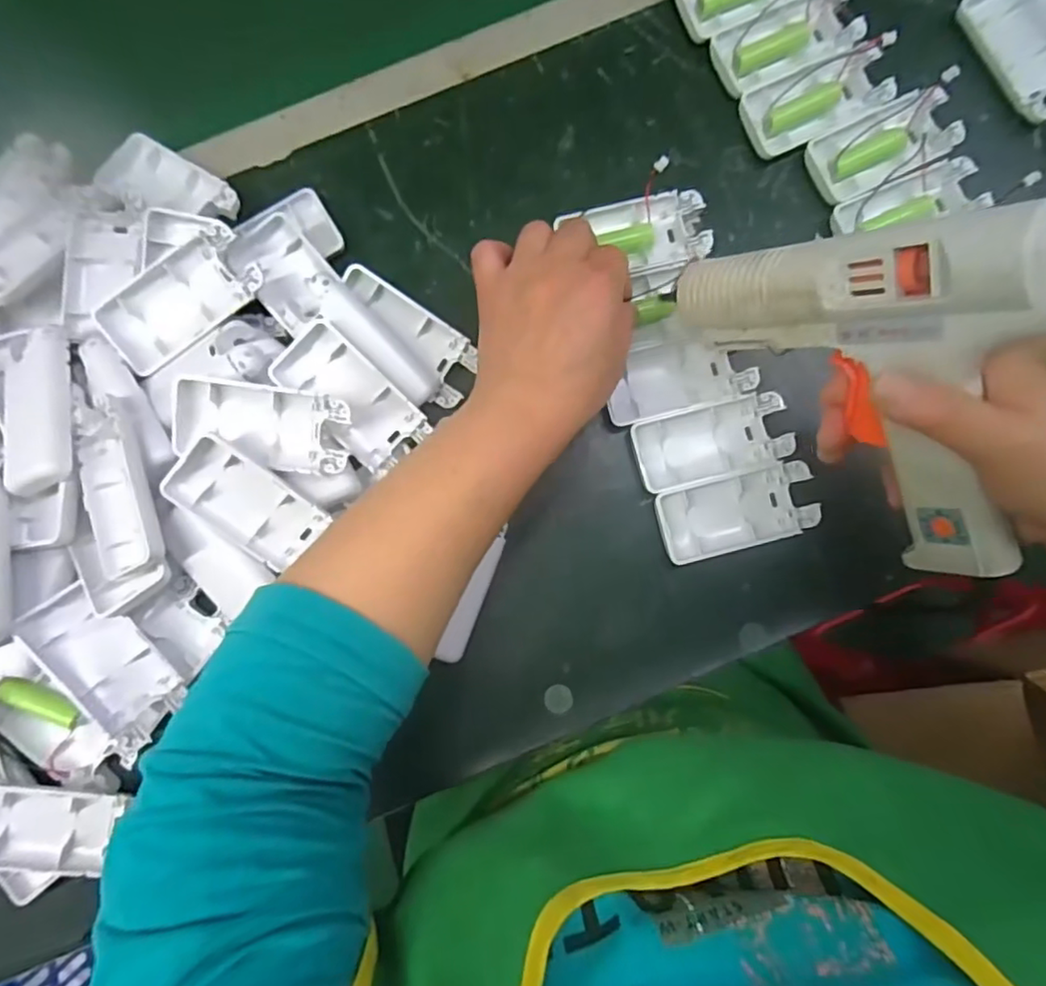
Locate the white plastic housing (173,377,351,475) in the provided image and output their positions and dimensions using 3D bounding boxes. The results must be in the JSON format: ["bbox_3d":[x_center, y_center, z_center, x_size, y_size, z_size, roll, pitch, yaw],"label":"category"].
[{"bbox_3d":[-0.144,-0.037,0.347,0.094,0.020,0.043,8,85,1],"label":"white plastic housing"}]

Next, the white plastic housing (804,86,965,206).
[{"bbox_3d":[0.233,-0.225,0.404,0.099,0.011,0.046,-26,87,-3],"label":"white plastic housing"}]

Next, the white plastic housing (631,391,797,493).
[{"bbox_3d":[0.115,-0.032,0.381,0.092,0.011,0.044,-15,87,-2],"label":"white plastic housing"}]

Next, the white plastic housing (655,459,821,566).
[{"bbox_3d":[0.130,0.012,0.381,0.093,0.014,0.045,-14,86,-2],"label":"white plastic housing"}]

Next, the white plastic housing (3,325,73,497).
[{"bbox_3d":[-0.270,-0.045,0.349,0.042,0.019,0.091,-12,79,8],"label":"white plastic housing"}]

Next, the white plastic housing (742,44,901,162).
[{"bbox_3d":[0.191,-0.254,0.402,0.097,0.020,0.043,-27,87,-3],"label":"white plastic housing"}]

